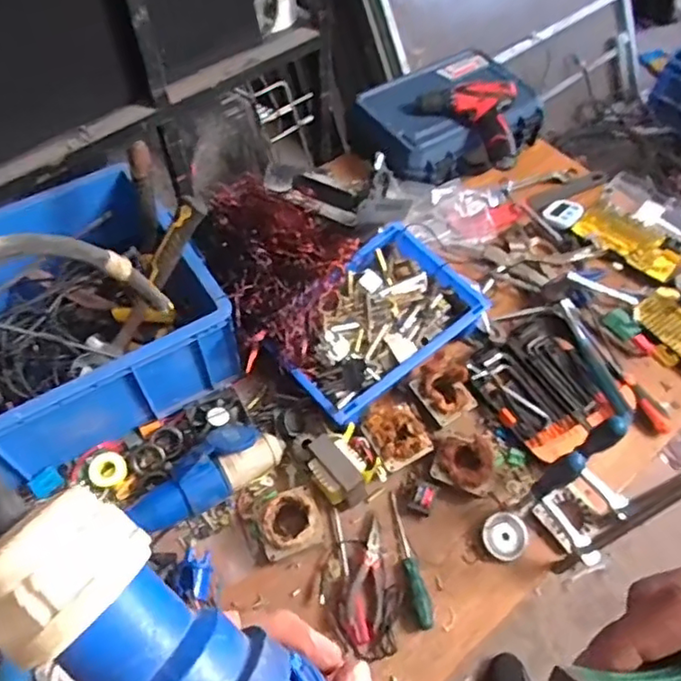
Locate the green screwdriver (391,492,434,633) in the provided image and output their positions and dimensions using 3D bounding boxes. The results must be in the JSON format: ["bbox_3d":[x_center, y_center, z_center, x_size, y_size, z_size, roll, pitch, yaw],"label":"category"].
[{"bbox_3d":[0.093,0.289,0.798,0.022,0.018,0.176,-10,57,-8],"label":"green screwdriver"}]

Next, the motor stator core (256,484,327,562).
[{"bbox_3d":[-0.064,0.244,0.799,0.088,0.051,0.081,-17,58,-12],"label":"motor stator core"}]

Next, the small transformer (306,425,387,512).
[{"bbox_3d":[0.006,0.179,0.834,0.088,0.066,0.098,-31,62,-20],"label":"small transformer"}]

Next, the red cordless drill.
[{"bbox_3d":[0.226,-0.415,1.111,0.208,0.057,0.172,7,56,4],"label":"red cordless drill"}]

